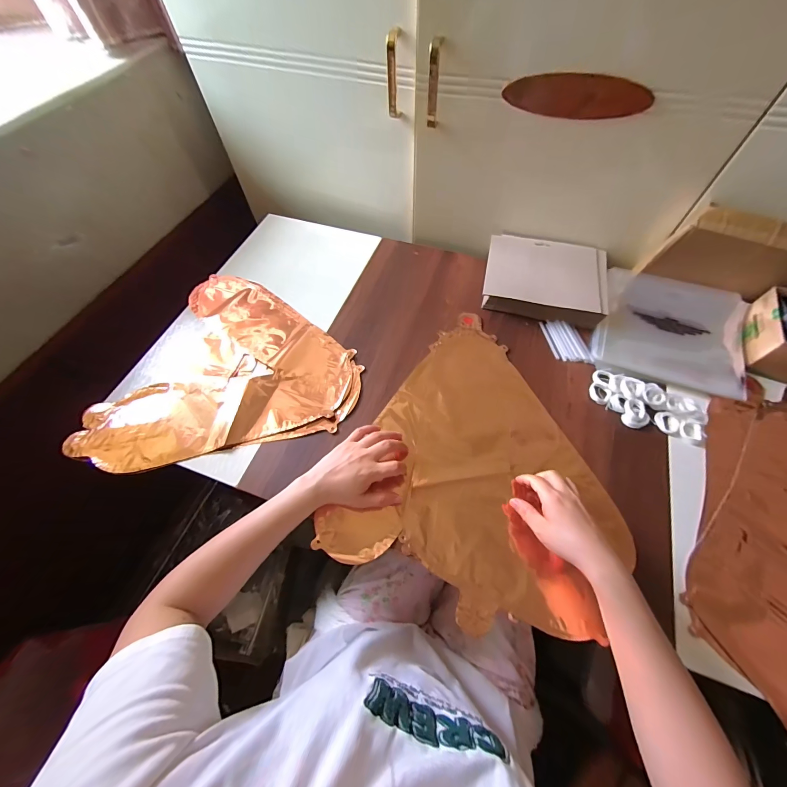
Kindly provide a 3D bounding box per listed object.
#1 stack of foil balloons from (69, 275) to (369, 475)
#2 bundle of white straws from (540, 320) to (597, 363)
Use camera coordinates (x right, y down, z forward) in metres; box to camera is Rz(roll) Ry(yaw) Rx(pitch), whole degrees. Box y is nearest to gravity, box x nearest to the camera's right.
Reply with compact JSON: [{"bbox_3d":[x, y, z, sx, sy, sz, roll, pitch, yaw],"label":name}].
[{"bbox_3d":[-0.250,-0.029,0.548,0.370,0.014,0.376,15,62,10],"label":"stack of foil balloons"},{"bbox_3d":[0.296,-0.089,0.568,0.057,0.010,0.092,-8,61,-3],"label":"bundle of white straws"}]

